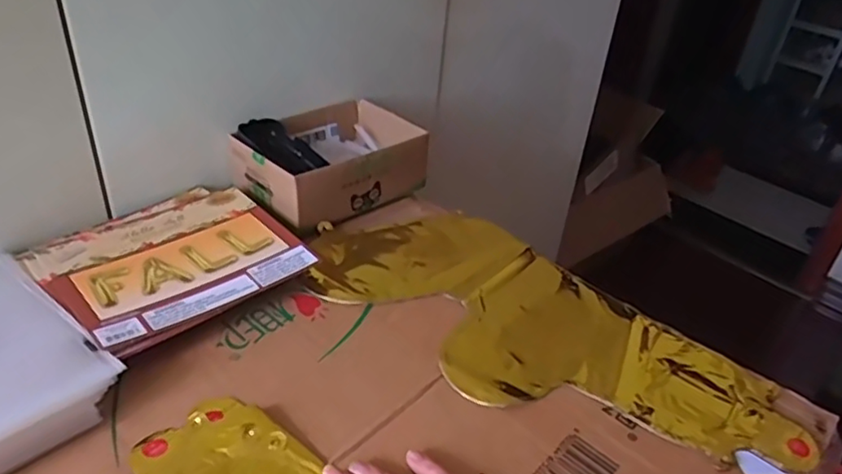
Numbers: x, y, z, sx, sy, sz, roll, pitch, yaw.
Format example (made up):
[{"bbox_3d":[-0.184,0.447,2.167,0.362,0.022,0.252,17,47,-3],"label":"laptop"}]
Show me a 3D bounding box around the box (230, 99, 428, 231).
[{"bbox_3d":[-0.100,-0.086,0.702,0.191,0.070,0.141,-22,44,-34],"label":"box"}]

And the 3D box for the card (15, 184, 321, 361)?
[{"bbox_3d":[-0.223,0.014,0.562,0.183,0.010,0.194,31,42,34],"label":"card"}]

